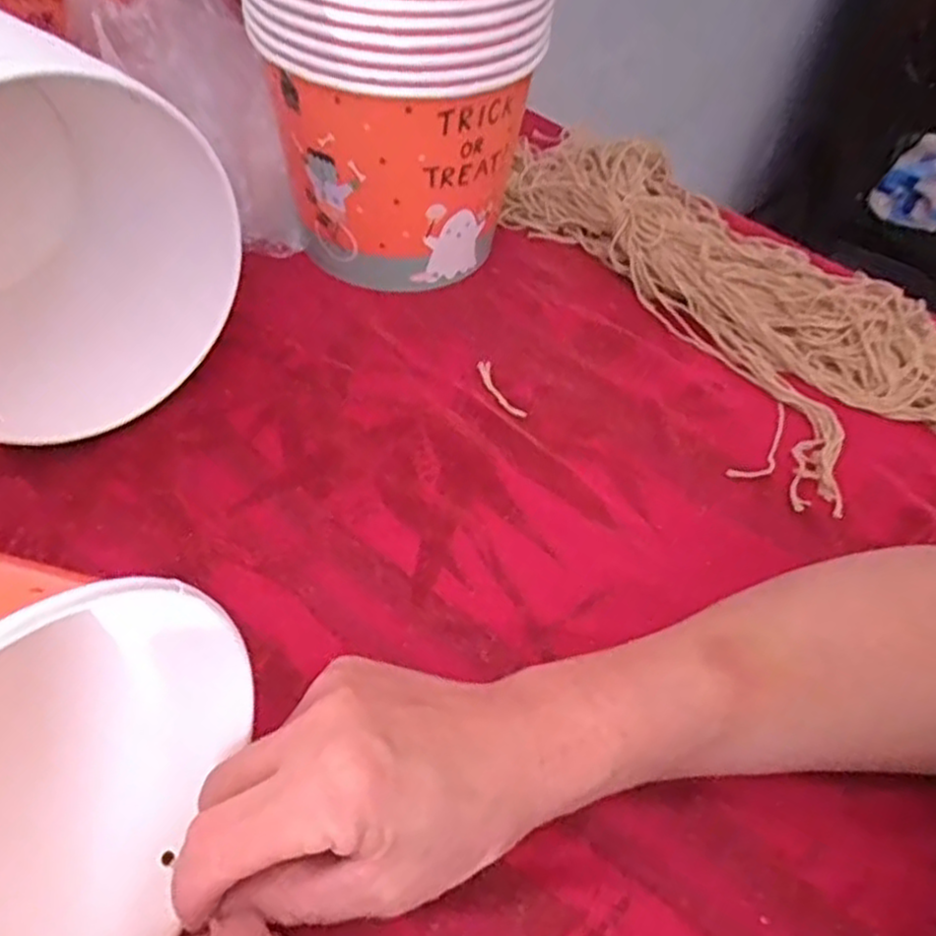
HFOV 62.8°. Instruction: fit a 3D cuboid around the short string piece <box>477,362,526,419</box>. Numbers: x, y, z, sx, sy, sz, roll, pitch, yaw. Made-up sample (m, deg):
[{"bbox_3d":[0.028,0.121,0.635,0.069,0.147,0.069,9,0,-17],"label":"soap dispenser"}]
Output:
[{"bbox_3d":[0.018,-0.045,0.436,0.011,0.004,0.047,-20,56,-21],"label":"short string piece"}]

